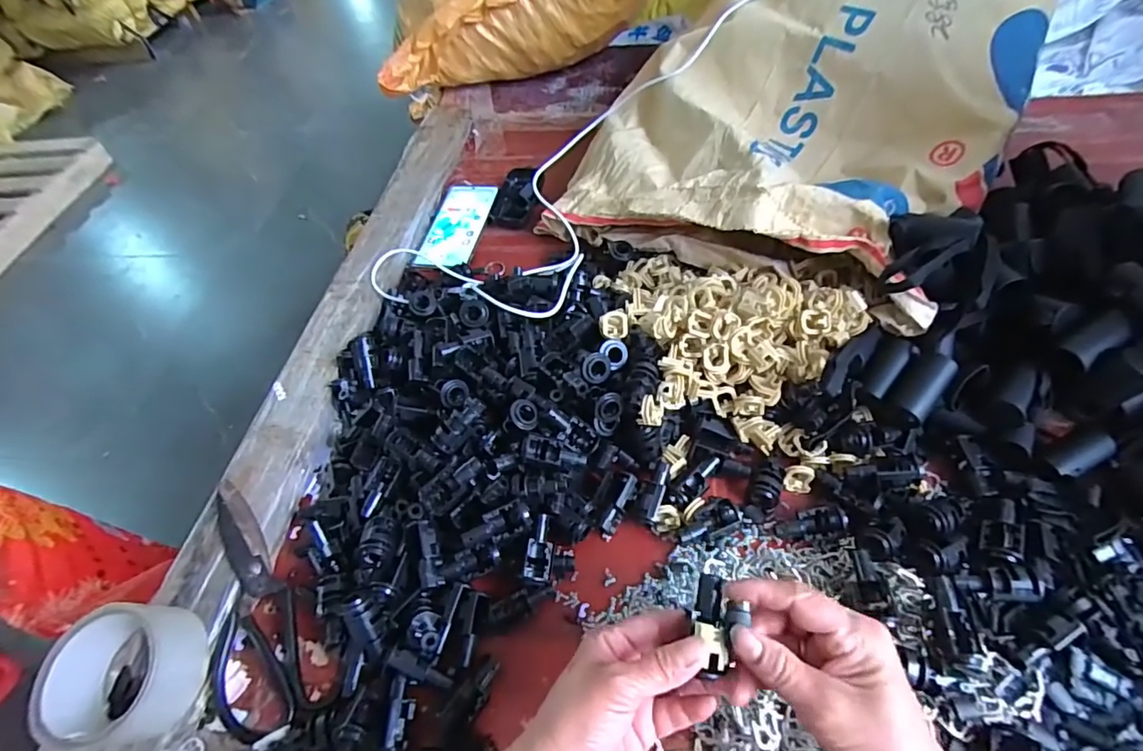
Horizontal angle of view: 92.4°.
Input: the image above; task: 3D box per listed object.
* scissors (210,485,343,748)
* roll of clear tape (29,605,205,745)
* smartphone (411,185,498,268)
[{"bbox_3d":[-0.257,0.177,0.419,0.071,0.023,0.202,-32,57,-18],"label":"scissors"},{"bbox_3d":[-0.308,0.208,0.381,0.075,0.060,0.080,-3,53,4],"label":"roll of clear tape"},{"bbox_3d":[-0.148,-0.201,0.726,0.075,0.009,0.173,4,54,8],"label":"smartphone"}]

